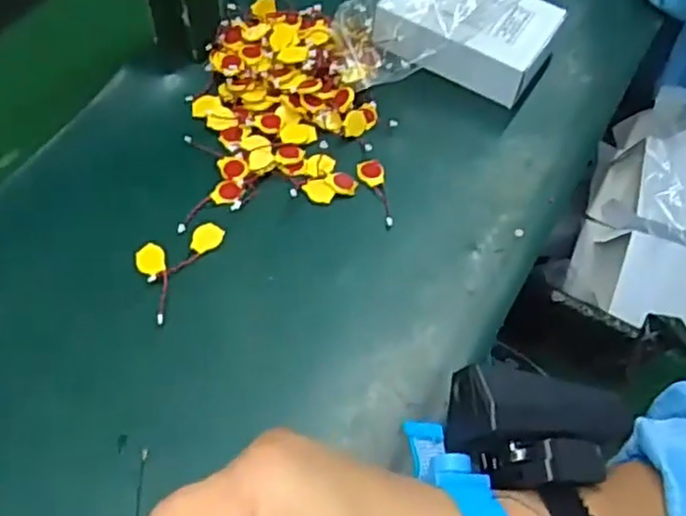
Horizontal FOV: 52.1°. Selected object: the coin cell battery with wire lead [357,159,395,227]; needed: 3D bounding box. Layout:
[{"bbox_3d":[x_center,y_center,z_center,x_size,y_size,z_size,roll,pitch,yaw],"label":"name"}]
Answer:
[{"bbox_3d":[0.027,-0.048,0.526,0.020,0.007,0.062,-12,57,-9],"label":"coin cell battery with wire lead"}]

